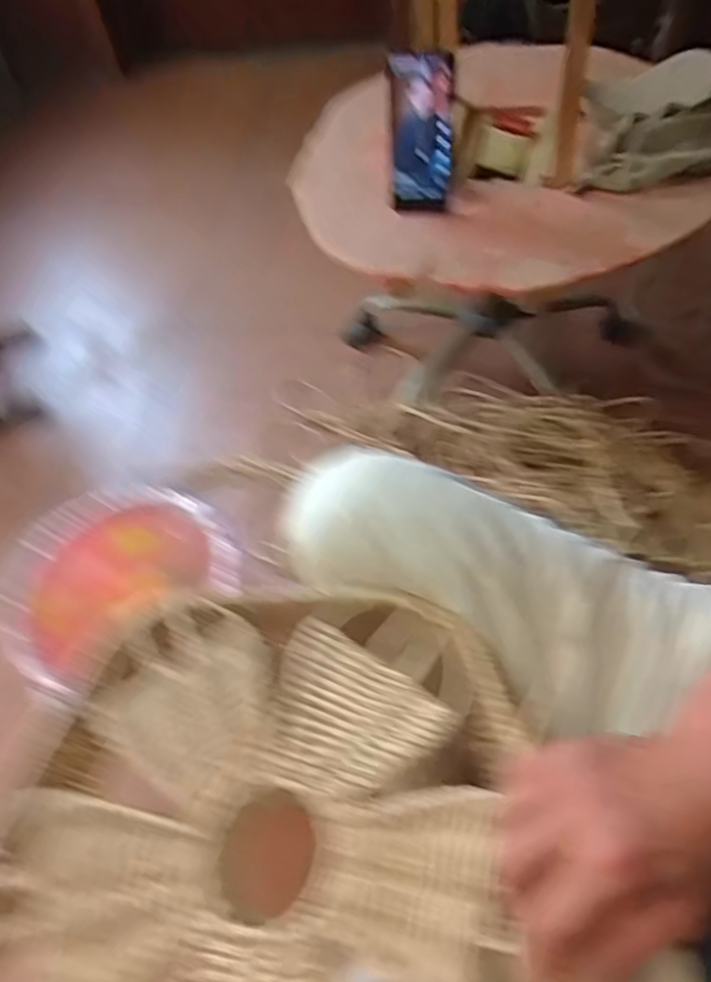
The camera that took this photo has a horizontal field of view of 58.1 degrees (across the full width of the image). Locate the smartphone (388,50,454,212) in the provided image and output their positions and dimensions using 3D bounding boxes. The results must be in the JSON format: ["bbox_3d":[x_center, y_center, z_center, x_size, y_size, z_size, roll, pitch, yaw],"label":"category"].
[{"bbox_3d":[0.076,-0.407,0.738,0.068,0.167,0.015,4,48,11],"label":"smartphone"}]

